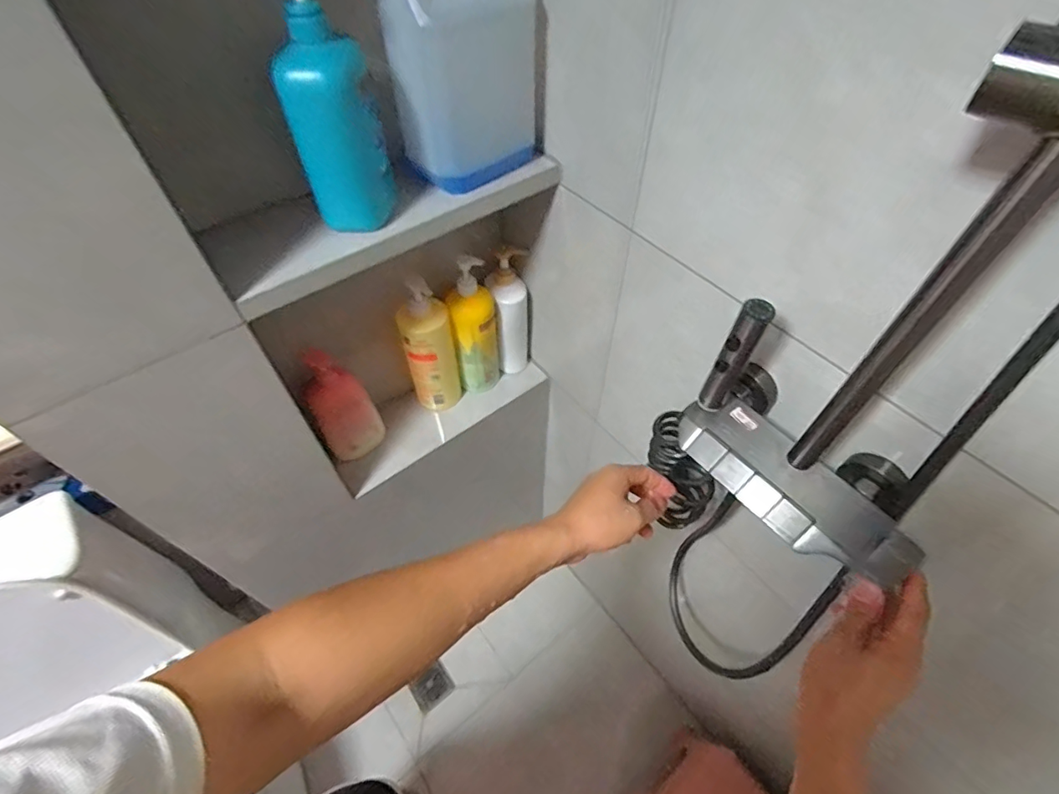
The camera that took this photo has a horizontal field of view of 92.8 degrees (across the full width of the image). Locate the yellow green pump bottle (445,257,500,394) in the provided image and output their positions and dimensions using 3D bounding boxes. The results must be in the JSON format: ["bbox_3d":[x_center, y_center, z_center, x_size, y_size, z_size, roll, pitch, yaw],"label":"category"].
[{"bbox_3d":[-0.092,-0.112,0.864,0.075,0.250,0.068,-5,53,-3],"label":"yellow green pump bottle"}]

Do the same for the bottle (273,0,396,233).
[{"bbox_3d":[-0.196,-0.275,0.493,0.066,0.228,0.075,15,55,11],"label":"bottle"}]

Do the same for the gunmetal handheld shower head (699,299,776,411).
[{"bbox_3d":[0.193,-0.032,0.482,0.027,0.140,0.021,24,57,17],"label":"gunmetal handheld shower head"}]

